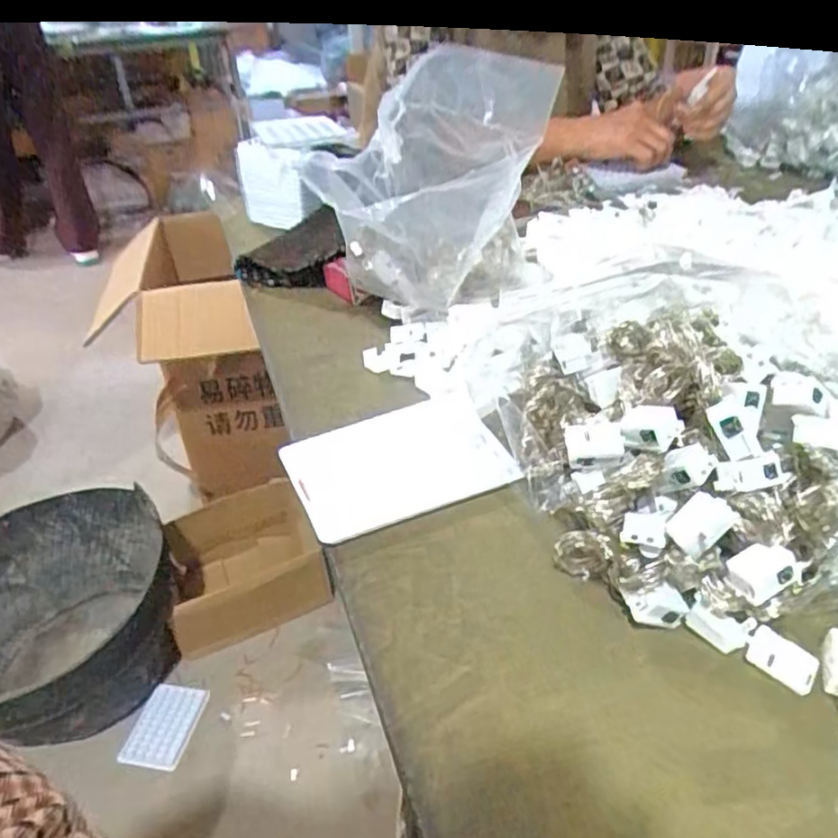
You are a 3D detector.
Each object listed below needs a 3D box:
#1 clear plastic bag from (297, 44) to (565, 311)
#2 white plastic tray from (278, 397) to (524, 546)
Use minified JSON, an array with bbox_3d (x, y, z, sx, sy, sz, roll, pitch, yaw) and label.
[{"bbox_3d":[-0.004,-0.158,0.502,0.110,0.201,0.159,-29,43,-31],"label":"clear plastic bag"},{"bbox_3d":[-0.014,0.026,0.412,0.126,0.012,0.089,-16,37,-18],"label":"white plastic tray"}]

